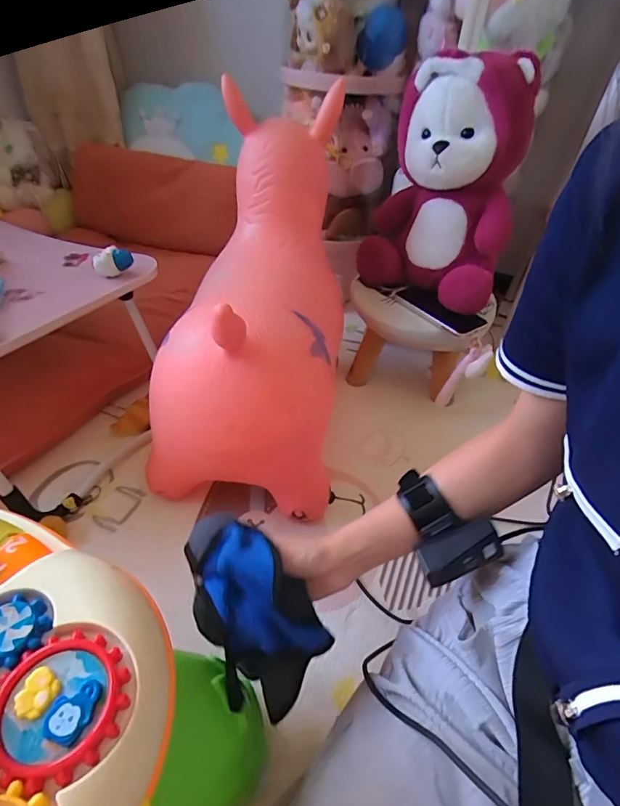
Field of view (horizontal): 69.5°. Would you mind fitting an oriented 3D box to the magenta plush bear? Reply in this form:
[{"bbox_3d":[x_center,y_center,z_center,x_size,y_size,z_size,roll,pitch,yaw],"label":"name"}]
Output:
[{"bbox_3d":[0.216,-0.343,0.709,0.218,0.326,0.143,15,43,11],"label":"magenta plush bear"}]

